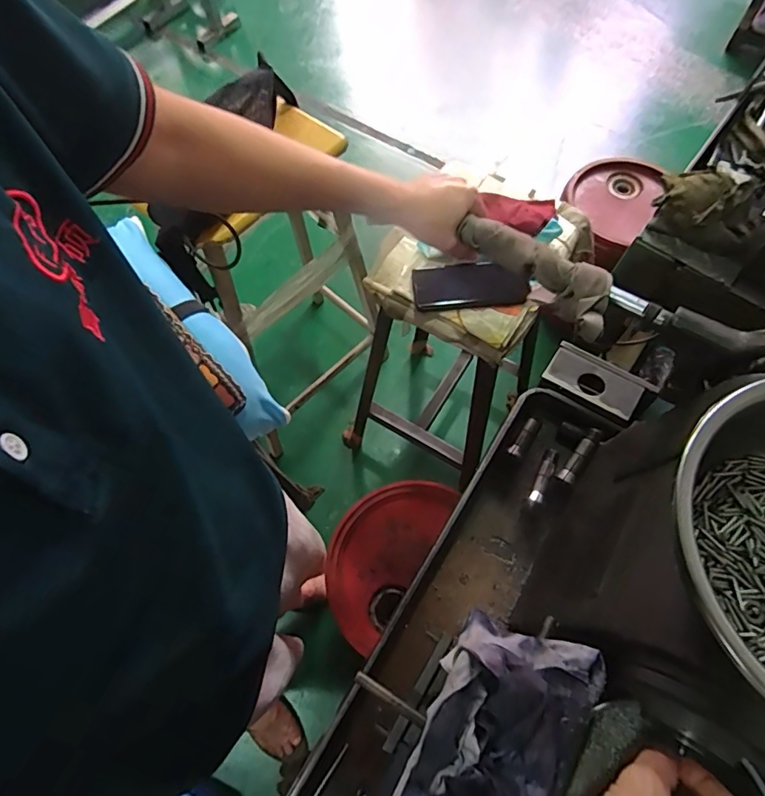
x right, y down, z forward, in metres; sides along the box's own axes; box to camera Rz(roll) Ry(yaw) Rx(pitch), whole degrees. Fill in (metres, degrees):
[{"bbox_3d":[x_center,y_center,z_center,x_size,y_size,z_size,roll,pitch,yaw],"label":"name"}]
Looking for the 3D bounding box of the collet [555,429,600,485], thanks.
[{"bbox_3d":[0.231,0.069,0.598,0.017,0.015,0.073,35,81,16],"label":"collet"}]

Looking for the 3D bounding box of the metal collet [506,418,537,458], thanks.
[{"bbox_3d":[0.168,0.048,0.611,0.014,0.012,0.061,31,68,15],"label":"metal collet"}]

